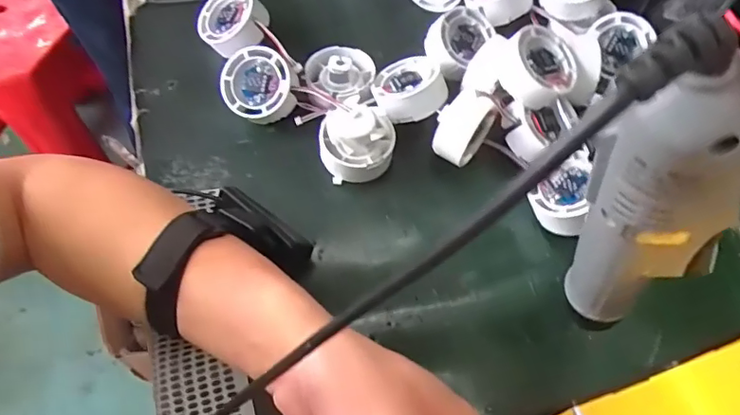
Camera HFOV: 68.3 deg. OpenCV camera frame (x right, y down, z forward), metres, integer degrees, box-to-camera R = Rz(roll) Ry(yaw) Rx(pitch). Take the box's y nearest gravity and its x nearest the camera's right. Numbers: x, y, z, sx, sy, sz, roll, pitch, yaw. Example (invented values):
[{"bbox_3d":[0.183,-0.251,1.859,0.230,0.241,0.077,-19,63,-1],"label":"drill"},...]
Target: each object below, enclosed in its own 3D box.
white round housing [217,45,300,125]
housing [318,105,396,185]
[{"bbox_3d":[-0.085,-0.094,0.422,0.053,0.026,0.054,-2,90,10],"label":"white round housing"},{"bbox_3d":[-0.010,-0.048,0.396,0.055,0.041,0.047,-6,62,-3],"label":"housing"}]

